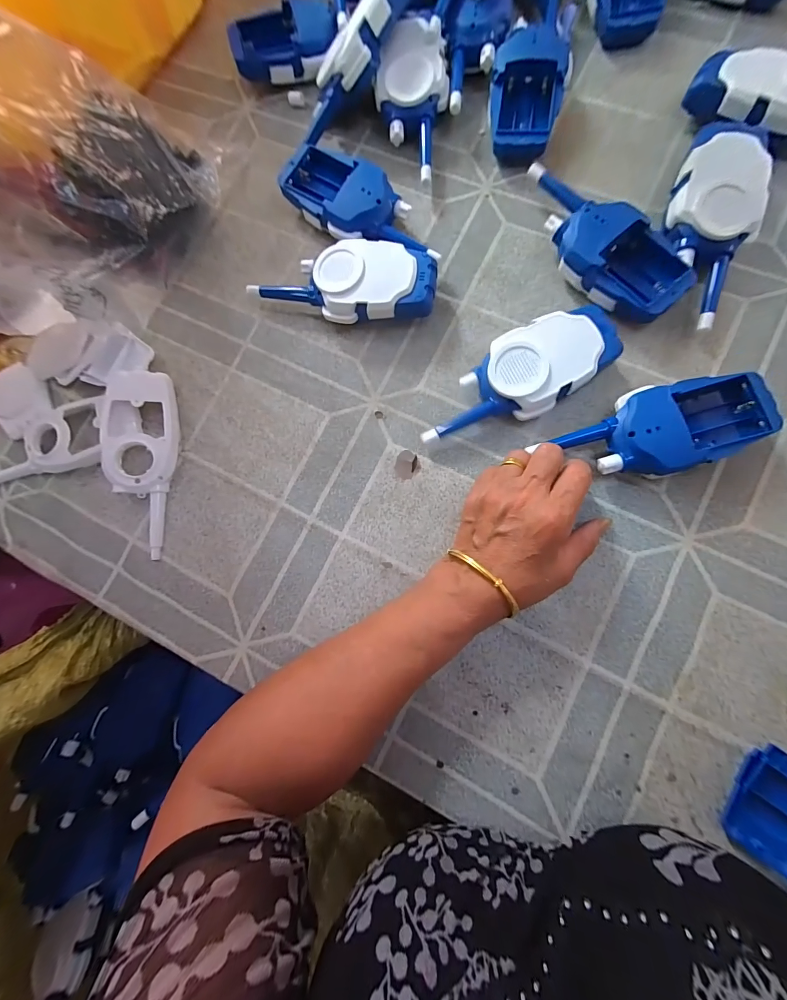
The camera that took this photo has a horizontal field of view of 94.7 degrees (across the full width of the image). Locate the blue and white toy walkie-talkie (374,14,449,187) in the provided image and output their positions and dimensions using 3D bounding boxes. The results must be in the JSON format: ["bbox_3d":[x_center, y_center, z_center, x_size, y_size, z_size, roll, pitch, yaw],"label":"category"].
[{"bbox_3d":[0.018,-0.370,0.340,0.065,0.026,0.127,2,101,0],"label":"blue and white toy walkie-talkie"}]

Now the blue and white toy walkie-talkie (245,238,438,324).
[{"bbox_3d":[-0.043,-0.186,0.315,0.155,0.035,0.061,9,83,9],"label":"blue and white toy walkie-talkie"}]

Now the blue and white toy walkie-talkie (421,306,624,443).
[{"bbox_3d":[0.098,-0.094,0.292,0.159,0.036,0.062,-35,79,1],"label":"blue and white toy walkie-talkie"}]

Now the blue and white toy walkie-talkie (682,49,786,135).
[{"bbox_3d":[0.329,-0.319,0.297,0.166,0.039,0.057,24,85,10],"label":"blue and white toy walkie-talkie"}]

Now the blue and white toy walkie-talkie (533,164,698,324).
[{"bbox_3d":[0.171,-0.215,0.306,0.159,0.036,0.064,42,88,11],"label":"blue and white toy walkie-talkie"}]

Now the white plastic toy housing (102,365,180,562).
[{"bbox_3d":[-0.217,-0.032,0.311,0.054,0.015,0.156,-1,89,-21],"label":"white plastic toy housing"}]

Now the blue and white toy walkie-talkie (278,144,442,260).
[{"bbox_3d":[-0.029,-0.265,0.335,0.157,0.033,0.067,36,87,11],"label":"blue and white toy walkie-talkie"}]

